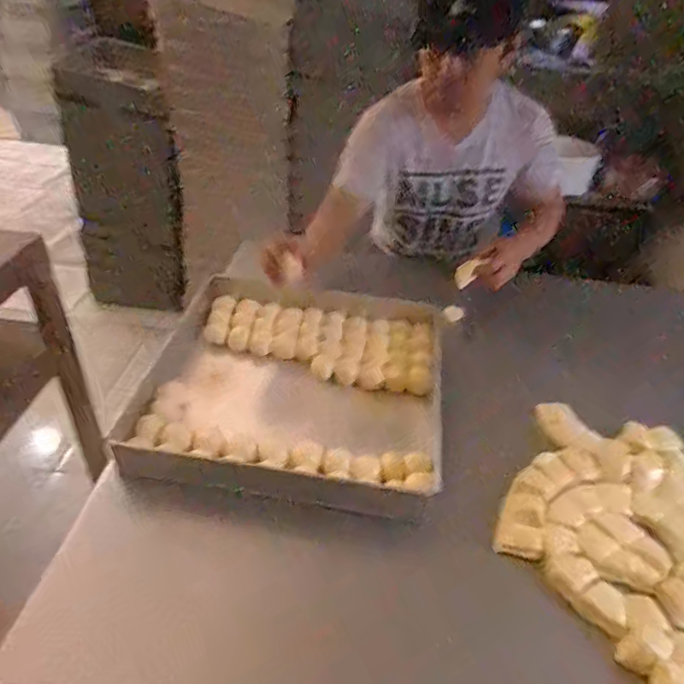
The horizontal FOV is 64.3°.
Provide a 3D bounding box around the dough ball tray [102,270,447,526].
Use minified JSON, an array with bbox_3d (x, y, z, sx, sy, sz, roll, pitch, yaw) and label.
[{"bbox_3d":[-0.067,0.062,0.889,0.452,0.101,0.404,9,37,5],"label":"dough ball tray"}]

